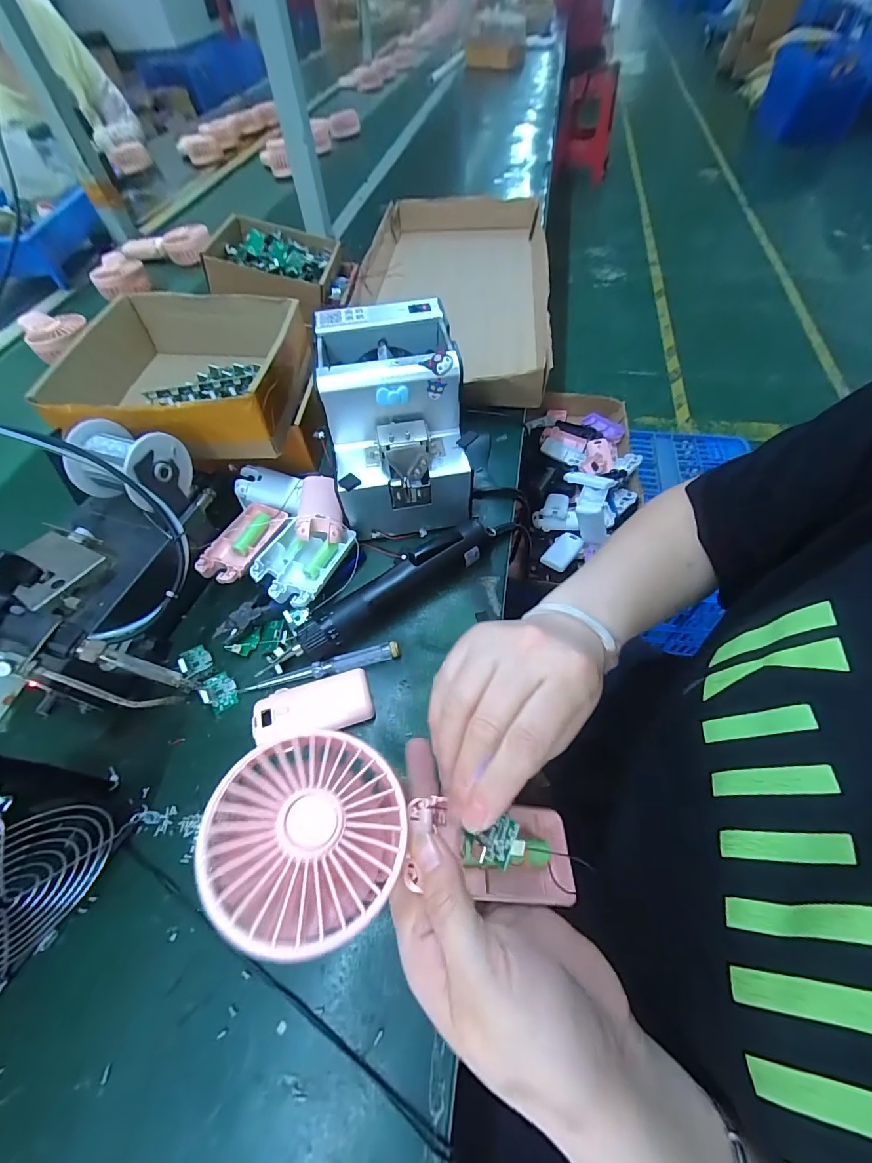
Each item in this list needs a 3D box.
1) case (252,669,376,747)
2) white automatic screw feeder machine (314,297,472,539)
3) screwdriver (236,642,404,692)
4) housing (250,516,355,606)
[{"bbox_3d":[-0.100,0.100,0.345,0.092,0.014,0.045,-13,58,-5],"label":"case"},{"bbox_3d":[-0.041,-0.157,0.424,0.124,0.140,0.170,-9,57,-4],"label":"white automatic screw feeder machine"},{"bbox_3d":[-0.097,0.074,0.365,0.133,0.014,0.015,-15,58,-6],"label":"screwdriver"},{"bbox_3d":[-0.127,-0.020,0.403,0.069,0.019,0.088,19,61,15],"label":"housing"}]

